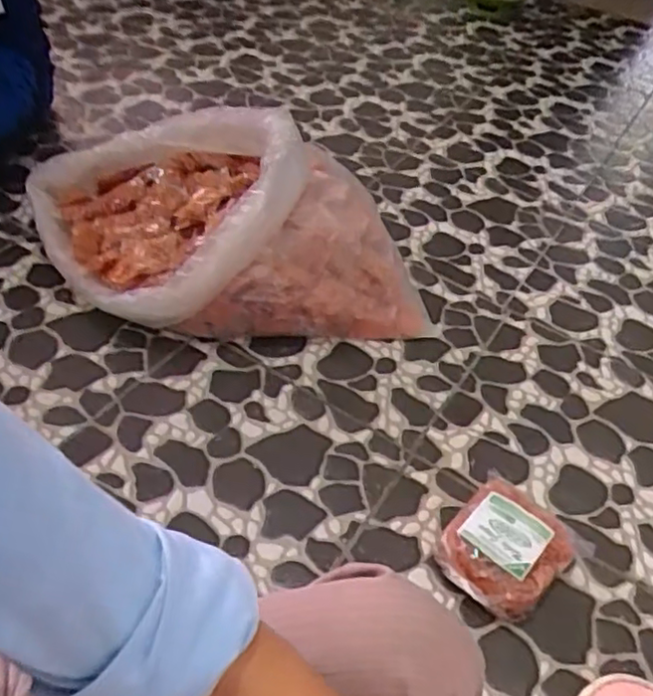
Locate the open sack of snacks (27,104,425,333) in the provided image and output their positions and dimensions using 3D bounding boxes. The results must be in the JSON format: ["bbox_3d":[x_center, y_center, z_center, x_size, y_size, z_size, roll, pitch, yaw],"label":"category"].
[{"bbox_3d":[-0.153,-0.198,1.122,0.655,0.260,0.340,1,46,-8],"label":"open sack of snacks"}]

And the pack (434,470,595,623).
[{"bbox_3d":[0.232,0.260,0.851,0.147,0.067,0.159,36,52,24],"label":"pack"}]

